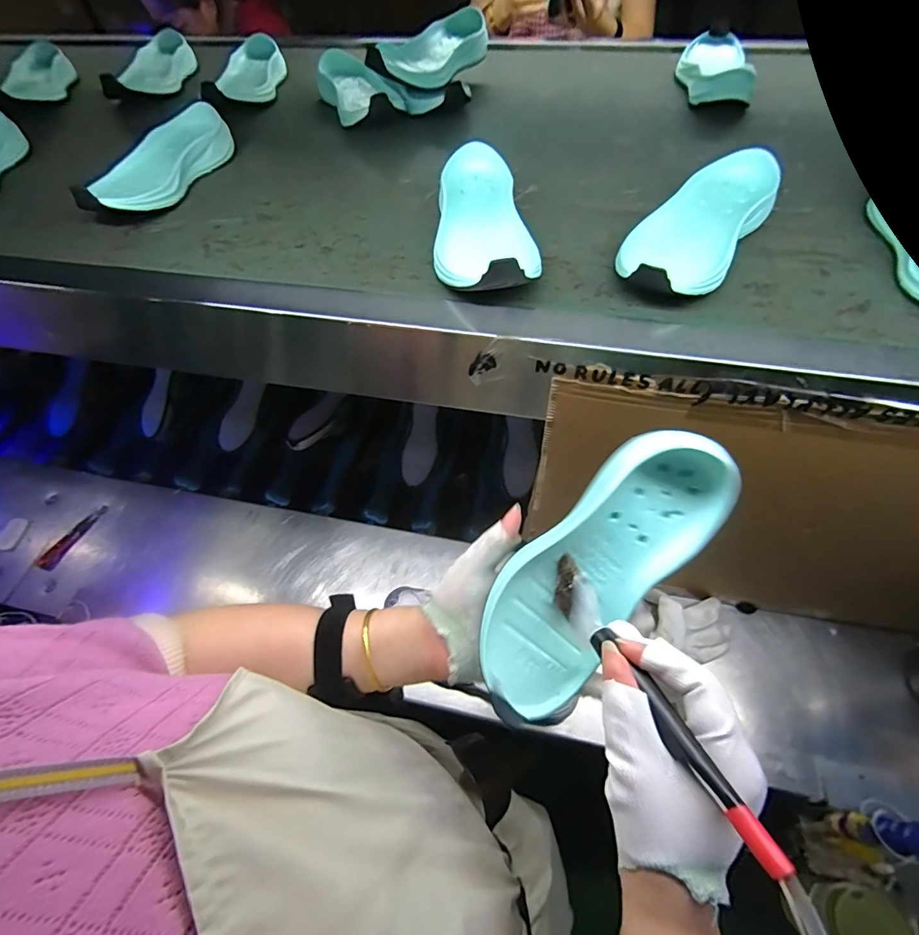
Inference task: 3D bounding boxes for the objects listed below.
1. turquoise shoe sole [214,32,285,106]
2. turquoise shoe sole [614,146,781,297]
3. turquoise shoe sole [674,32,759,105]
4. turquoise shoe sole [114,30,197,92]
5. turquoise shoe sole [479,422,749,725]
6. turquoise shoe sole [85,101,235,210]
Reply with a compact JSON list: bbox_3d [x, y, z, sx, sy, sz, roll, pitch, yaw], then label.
[{"bbox_3d":[-0.323,-0.615,0.685,0.077,0.053,0.154,2,56,-4],"label":"turquoise shoe sole"},{"bbox_3d":[0.215,-0.216,0.393,0.087,0.054,0.206,36,60,18],"label":"turquoise shoe sole"},{"bbox_3d":[0.355,-0.554,0.616,0.086,0.043,0.193,15,56,5],"label":"turquoise shoe sole"},{"bbox_3d":[-0.498,-0.661,0.723,0.081,0.049,0.154,2,56,-4],"label":"turquoise shoe sole"},{"bbox_3d":[0.090,0.069,0.297,0.085,0.032,0.213,40,97,20],"label":"turquoise shoe sole"},{"bbox_3d":[-0.345,-0.356,0.509,0.082,0.041,0.206,18,56,7],"label":"turquoise shoe sole"}]

